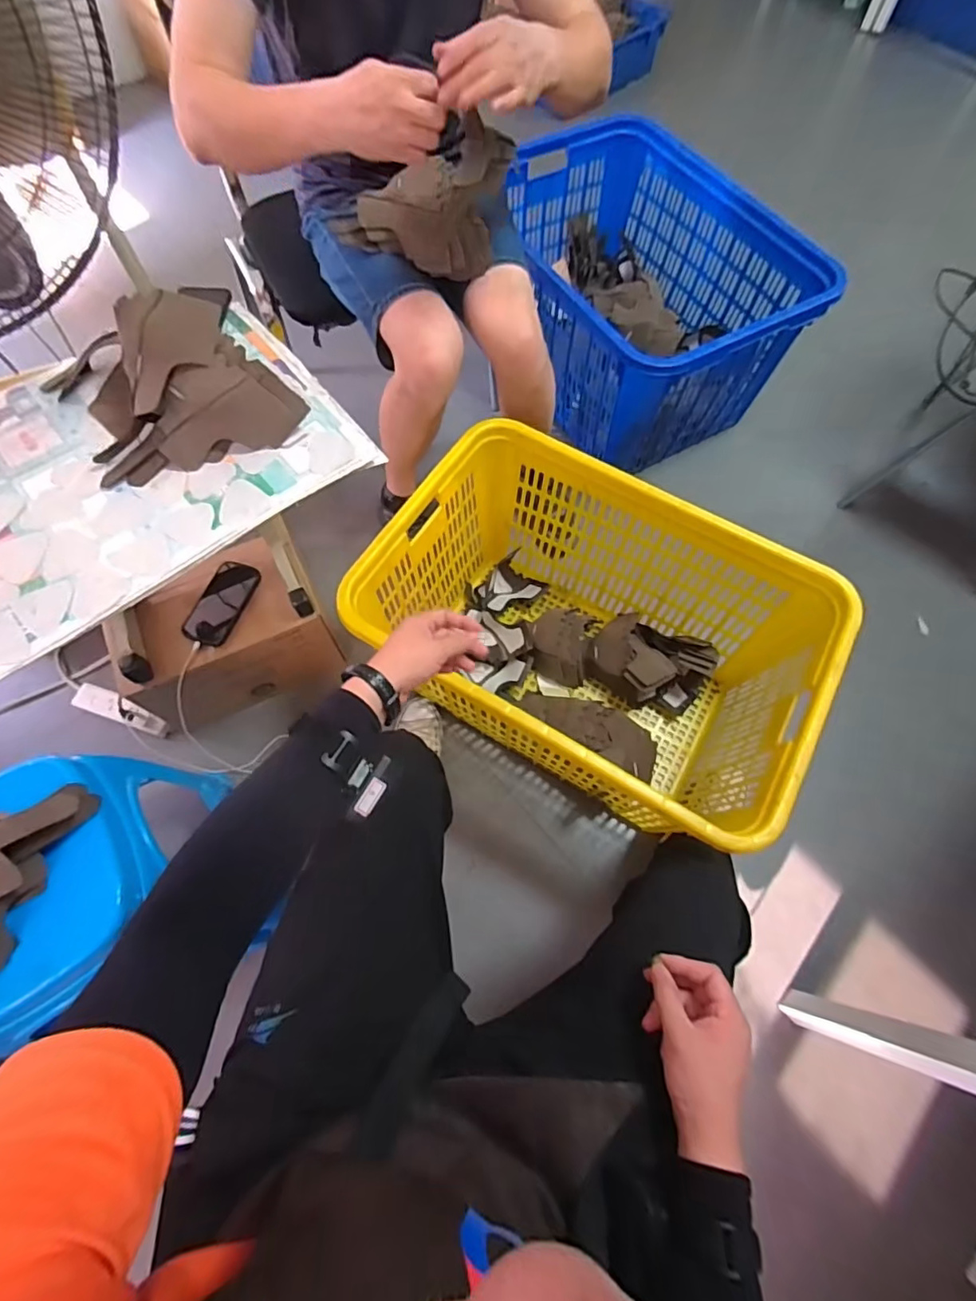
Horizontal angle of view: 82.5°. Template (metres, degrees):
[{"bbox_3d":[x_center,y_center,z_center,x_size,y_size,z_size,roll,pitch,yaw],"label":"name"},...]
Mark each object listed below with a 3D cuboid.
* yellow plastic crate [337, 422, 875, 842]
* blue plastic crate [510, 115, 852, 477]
[{"bbox_3d":[0.180,-0.014,1.076,0.738,0.404,0.519,30,69,11],"label":"yellow plastic crate"},{"bbox_3d":[0.364,-0.966,1.488,0.605,0.347,0.876,-24,69,-12],"label":"blue plastic crate"}]

